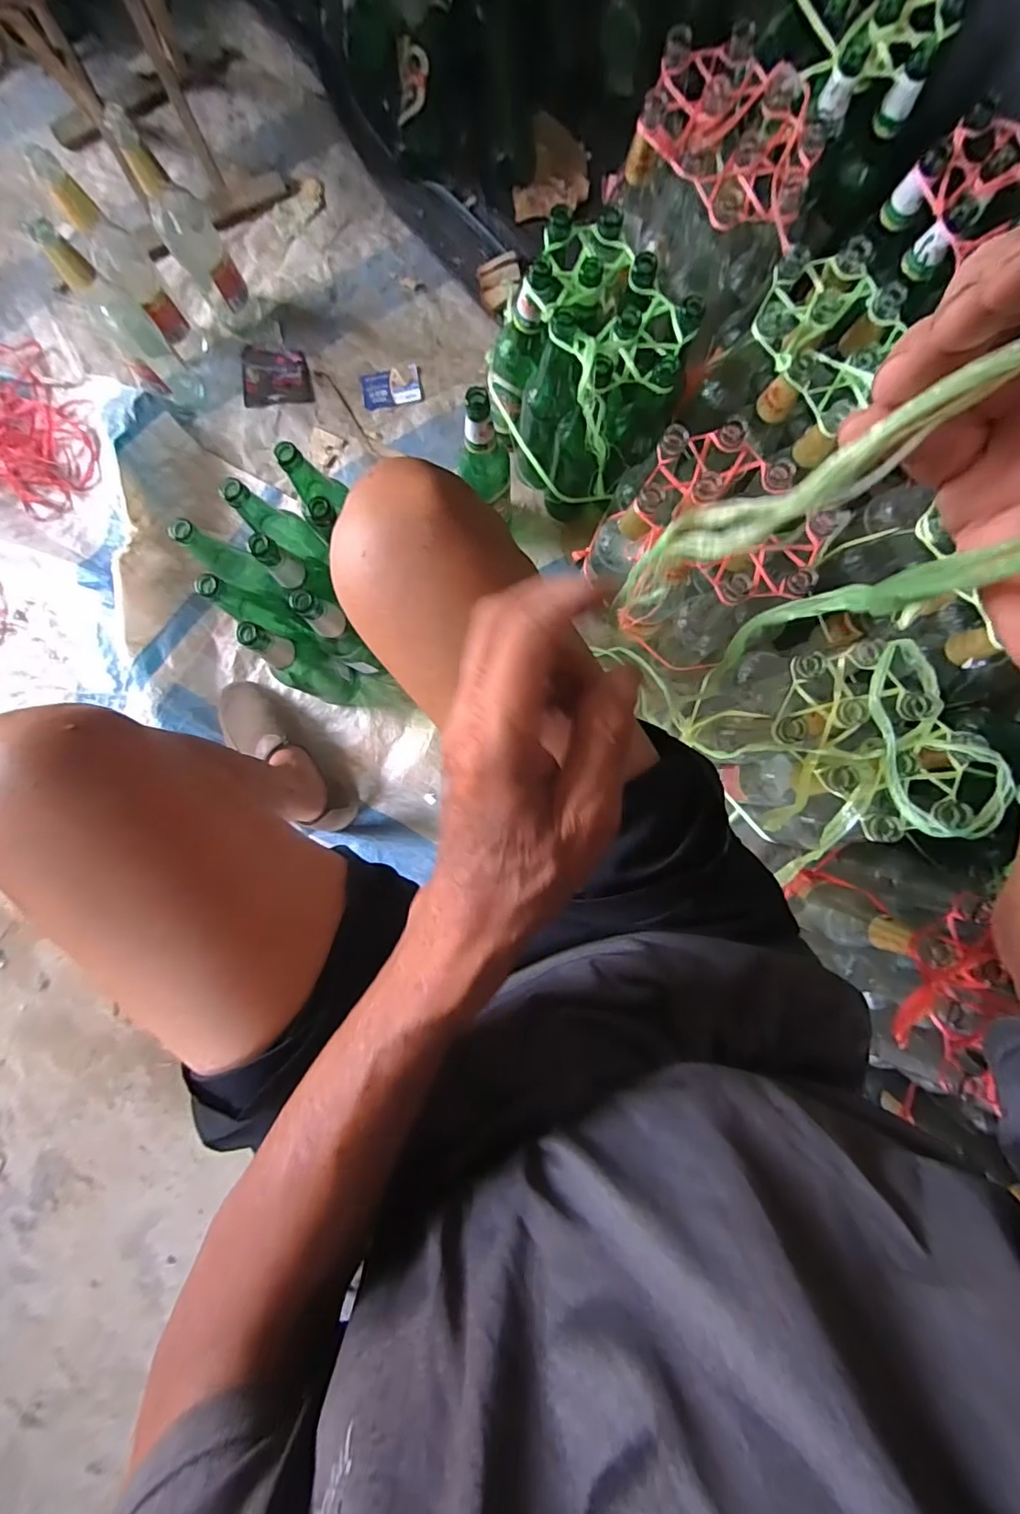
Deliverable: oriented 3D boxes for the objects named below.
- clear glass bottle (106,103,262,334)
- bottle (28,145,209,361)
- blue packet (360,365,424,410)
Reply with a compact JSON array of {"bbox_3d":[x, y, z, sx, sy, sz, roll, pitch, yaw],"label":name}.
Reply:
[{"bbox_3d":[-0.449,-0.733,0.760,0.073,0.266,0.062,-31,87,1],"label":"clear glass bottle"},{"bbox_3d":[-0.534,-0.683,0.758,0.065,0.269,0.059,-36,87,1],"label":"bottle"},{"bbox_3d":[-0.191,-0.596,0.862,0.098,0.007,0.059,-10,87,2],"label":"blue packet"}]

